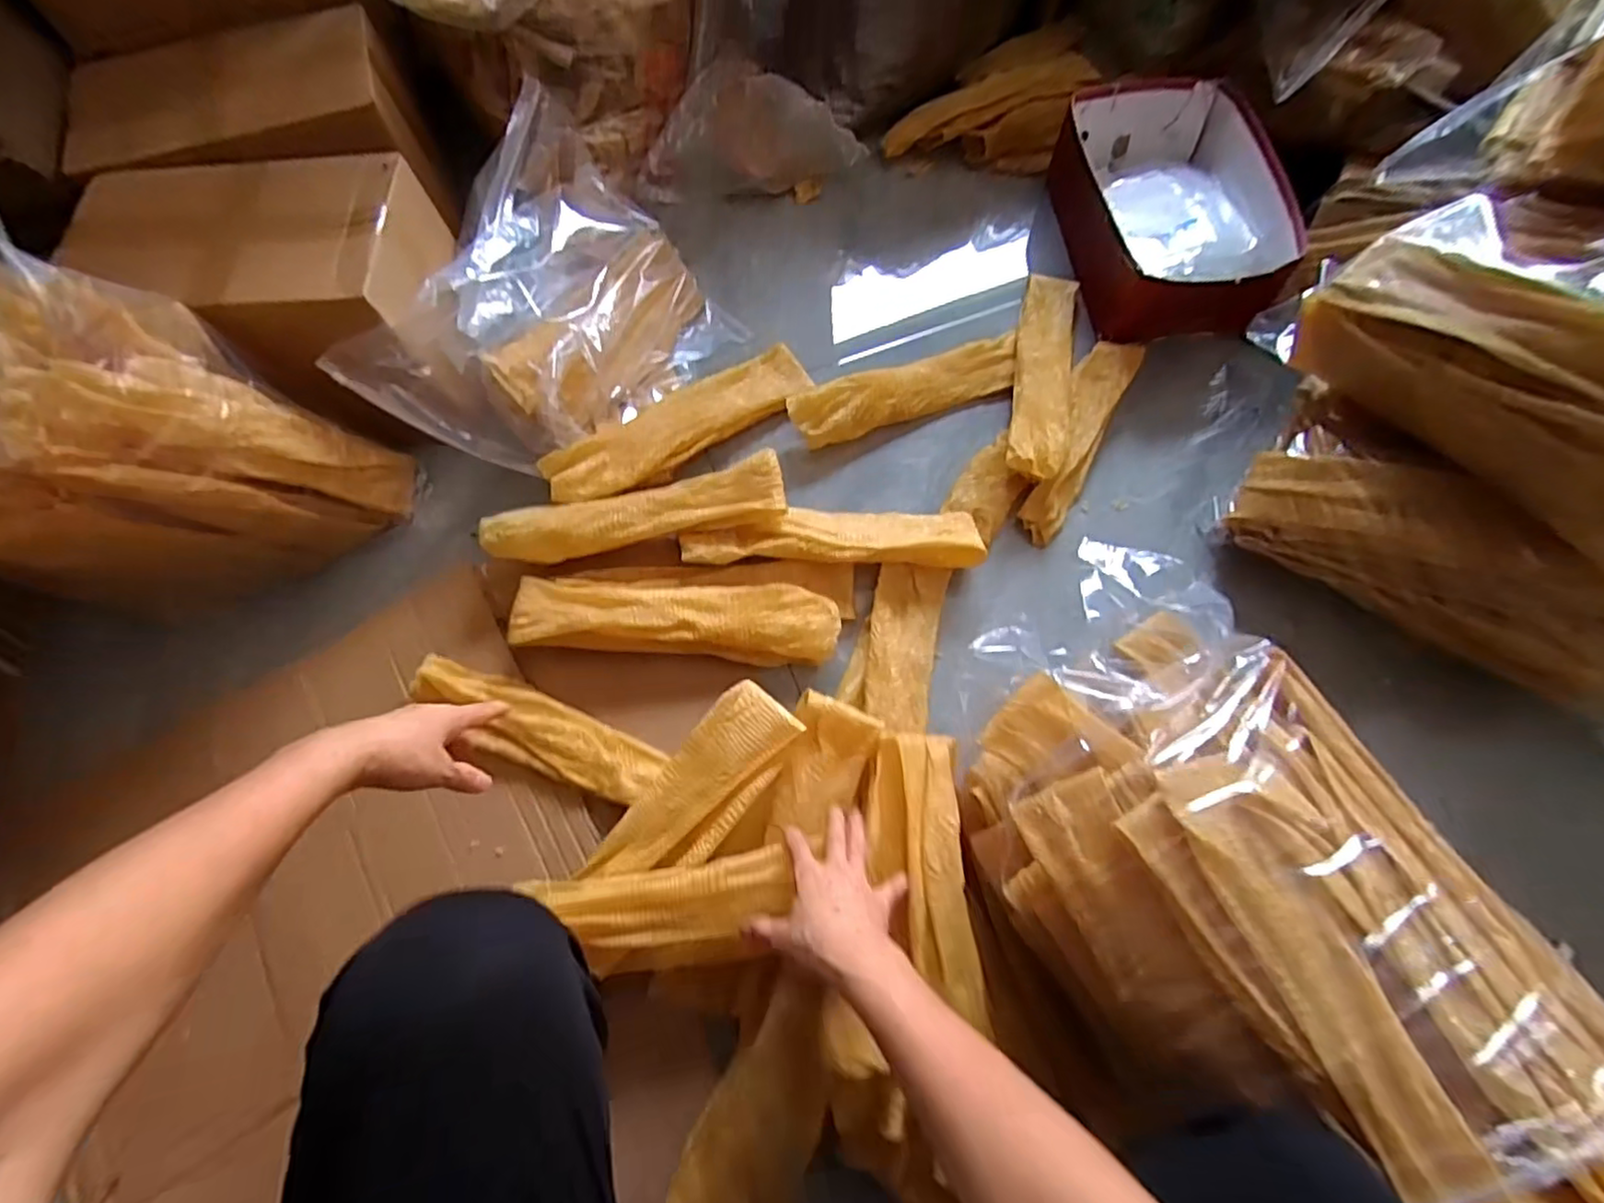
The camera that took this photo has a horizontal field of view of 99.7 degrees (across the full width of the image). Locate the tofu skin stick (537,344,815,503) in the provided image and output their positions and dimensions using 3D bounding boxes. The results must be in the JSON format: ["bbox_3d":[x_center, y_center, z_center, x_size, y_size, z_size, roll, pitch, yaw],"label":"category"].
[{"bbox_3d":[-0.144,-0.216,0.811,0.344,0.049,0.086,-33,70,-10],"label":"tofu skin stick"}]

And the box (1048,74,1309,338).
[{"bbox_3d":[0.481,-0.511,0.890,0.244,0.104,0.350,-3,68,1],"label":"box"}]

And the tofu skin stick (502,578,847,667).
[{"bbox_3d":[-0.133,0.019,0.720,0.336,0.046,0.081,0,68,3],"label":"tofu skin stick"}]

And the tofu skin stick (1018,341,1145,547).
[{"bbox_3d":[0.325,-0.200,0.808,0.070,0.030,0.294,26,72,12],"label":"tofu skin stick"}]

